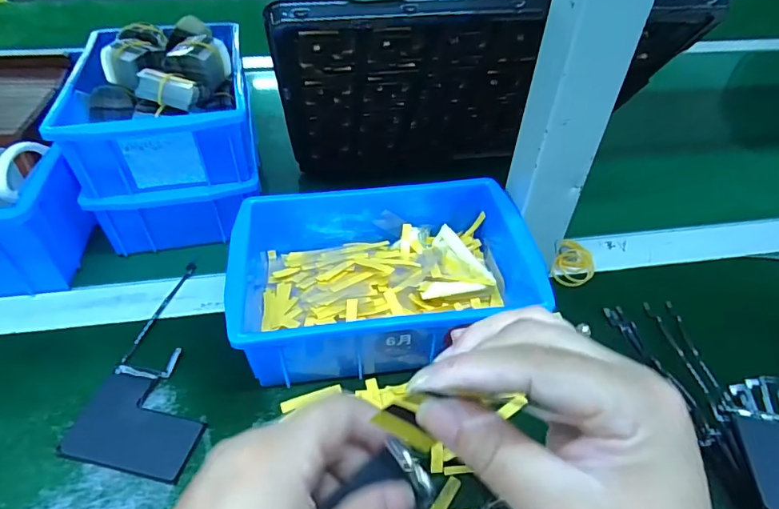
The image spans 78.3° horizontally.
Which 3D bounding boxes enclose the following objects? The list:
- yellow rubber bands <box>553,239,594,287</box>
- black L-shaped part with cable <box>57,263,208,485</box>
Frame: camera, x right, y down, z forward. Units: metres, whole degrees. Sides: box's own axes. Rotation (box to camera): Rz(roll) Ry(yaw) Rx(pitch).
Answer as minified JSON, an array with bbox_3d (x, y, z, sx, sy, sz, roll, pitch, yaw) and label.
[{"bbox_3d":[0.157,0.007,0.405,0.031,0.013,0.050,19,47,16],"label":"yellow rubber bands"},{"bbox_3d":[-0.145,0.070,0.332,0.075,0.006,0.160,7,44,4],"label":"black L-shaped part with cable"}]

